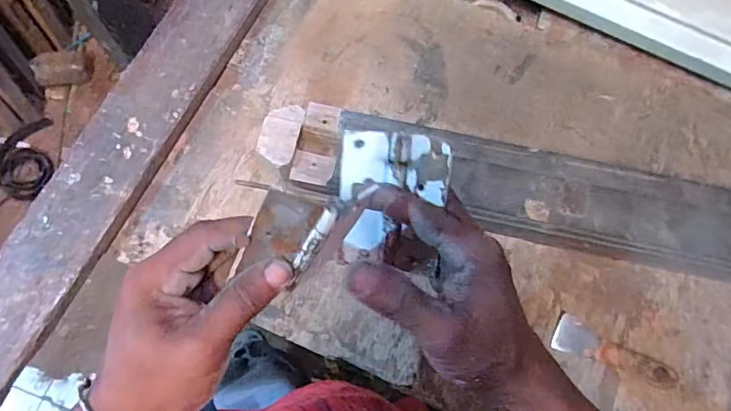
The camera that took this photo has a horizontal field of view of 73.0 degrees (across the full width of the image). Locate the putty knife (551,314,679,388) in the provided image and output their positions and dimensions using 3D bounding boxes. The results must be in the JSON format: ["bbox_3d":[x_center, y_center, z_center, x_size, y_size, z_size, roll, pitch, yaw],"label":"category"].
[{"bbox_3d":[0.305,0.177,0.602,0.141,0.026,0.043,20,74,5],"label":"putty knife"}]

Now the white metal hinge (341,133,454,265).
[{"bbox_3d":[0.019,-0.025,0.318,0.069,0.007,0.043,4,110,6],"label":"white metal hinge"}]

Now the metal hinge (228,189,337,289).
[{"bbox_3d":[-0.046,0.020,0.275,0.039,0.071,0.006,20,41,-16],"label":"metal hinge"}]

